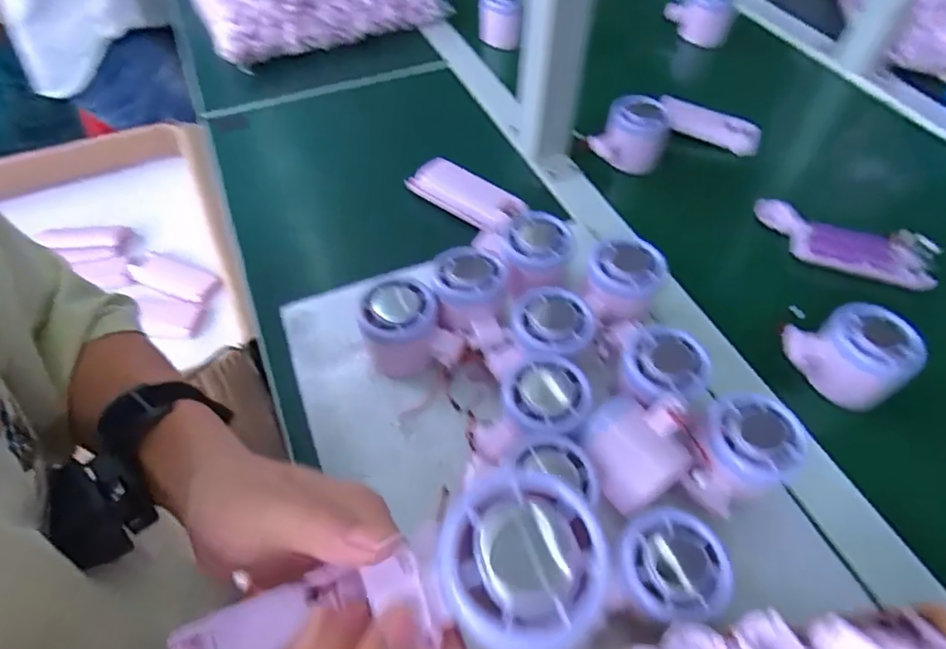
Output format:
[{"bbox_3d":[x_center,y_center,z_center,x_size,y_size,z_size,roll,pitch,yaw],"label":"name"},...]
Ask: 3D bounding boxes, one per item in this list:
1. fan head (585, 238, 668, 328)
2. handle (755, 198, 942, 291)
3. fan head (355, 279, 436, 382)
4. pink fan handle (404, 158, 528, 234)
[{"bbox_3d":[0.110,-0.035,0.421,0.053,0.036,0.058,0,52,0],"label":"fan head"},{"bbox_3d":[0.332,-0.073,0.512,0.148,0.017,0.062,19,55,15],"label":"handle"},{"bbox_3d":[-0.053,0.005,0.410,0.054,0.055,0.059,-5,52,-3],"label":"fan head"},{"bbox_3d":[-0.008,-0.123,0.536,0.122,0.019,0.042,32,59,23],"label":"pink fan handle"}]

